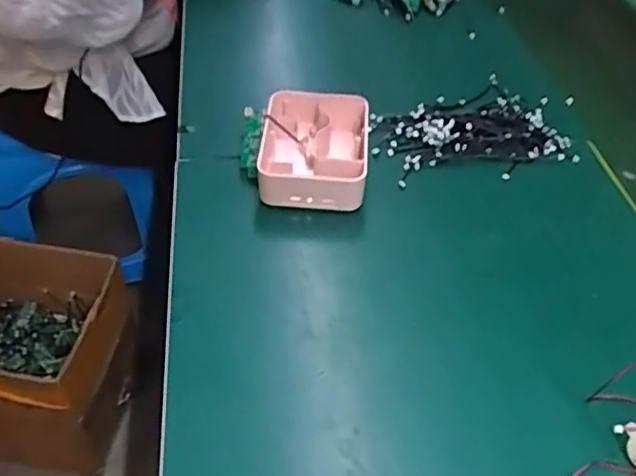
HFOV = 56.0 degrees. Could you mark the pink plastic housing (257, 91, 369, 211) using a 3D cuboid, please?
[{"bbox_3d":[-0.003,-0.086,0.587,0.098,0.057,0.128,6,46,-1],"label":"pink plastic housing"}]

